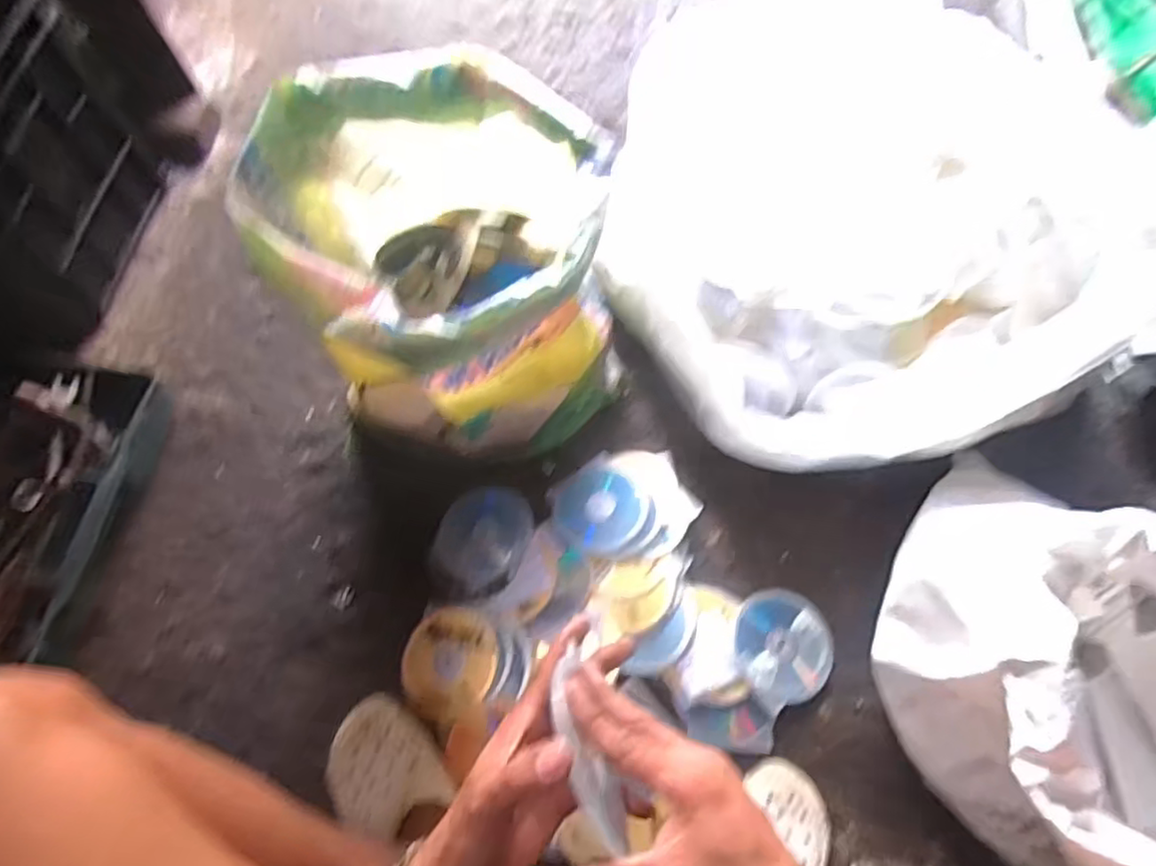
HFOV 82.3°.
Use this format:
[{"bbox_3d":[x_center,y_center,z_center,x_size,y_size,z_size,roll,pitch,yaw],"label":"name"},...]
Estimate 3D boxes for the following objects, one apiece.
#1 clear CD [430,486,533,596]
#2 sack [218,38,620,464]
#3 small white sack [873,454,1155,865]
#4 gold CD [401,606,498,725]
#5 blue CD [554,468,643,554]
[{"bbox_3d":[-0.121,0.135,0.839,0.112,0.007,0.140,18,67,11],"label":"clear CD"},{"bbox_3d":[-0.124,-0.135,0.718,0.286,0.427,0.276,40,74,16],"label":"sack"},{"bbox_3d":[0.473,0.210,0.613,0.329,0.263,0.411,-28,69,-10],"label":"small white sack"},{"bbox_3d":[-0.150,0.265,0.765,0.110,0.004,0.121,-4,59,7],"label":"gold CD"},{"bbox_3d":[0.025,0.097,0.850,0.106,0.004,0.108,-2,61,4],"label":"blue CD"}]

